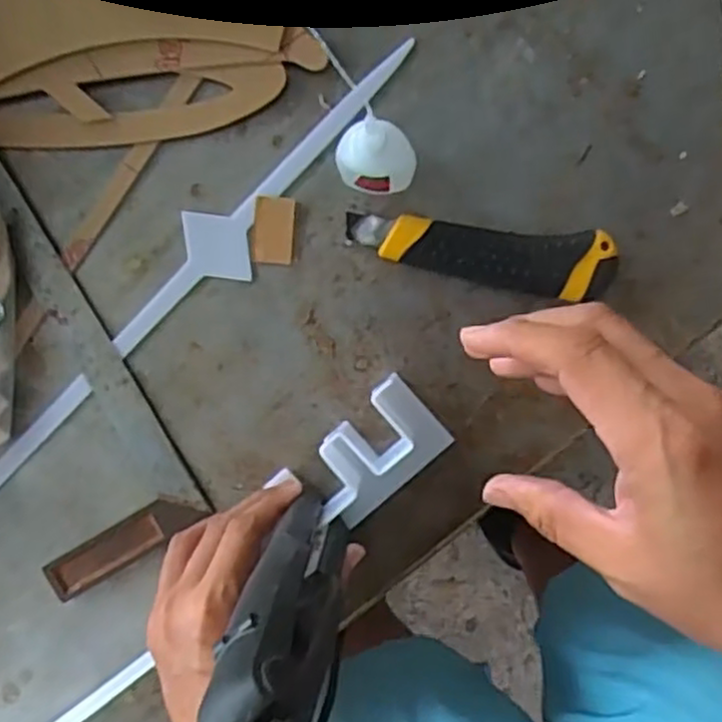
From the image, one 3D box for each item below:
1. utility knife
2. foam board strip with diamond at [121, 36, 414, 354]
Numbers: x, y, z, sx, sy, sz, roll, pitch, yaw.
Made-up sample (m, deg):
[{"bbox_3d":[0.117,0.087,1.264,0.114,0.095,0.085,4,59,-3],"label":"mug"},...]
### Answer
[{"bbox_3d":[0.071,-0.062,0.441,0.157,0.022,0.039,5,94,2],"label":"utility knife"},{"bbox_3d":[-0.061,-0.096,0.454,0.254,0.007,0.048,-42,91,4],"label":"foam board strip with diamond"}]

